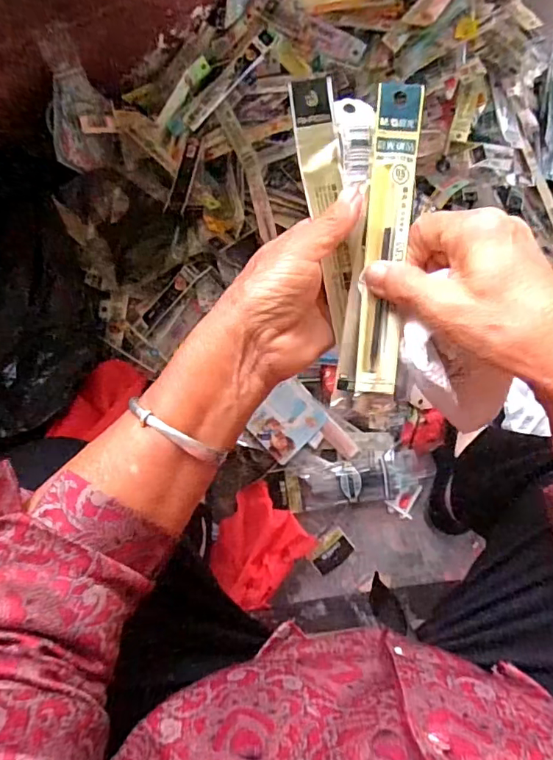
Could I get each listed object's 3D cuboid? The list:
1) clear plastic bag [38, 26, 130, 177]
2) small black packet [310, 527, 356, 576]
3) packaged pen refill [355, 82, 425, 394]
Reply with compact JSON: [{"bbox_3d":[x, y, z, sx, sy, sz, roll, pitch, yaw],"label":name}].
[{"bbox_3d":[-0.275,-0.378,0.679,0.078,0.066,0.174,-13,104,-3],"label":"clear plastic bag"},{"bbox_3d":[0.081,0.251,0.722,0.062,0.008,0.043,-36,85,-6],"label":"small black packet"},{"bbox_3d":[0.064,-0.080,0.286,0.025,0.005,0.174,4,94,0],"label":"packaged pen refill"}]

